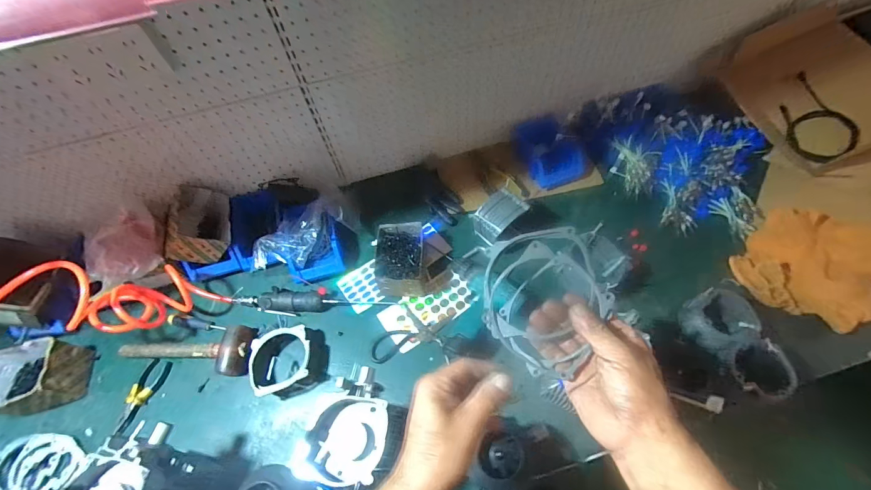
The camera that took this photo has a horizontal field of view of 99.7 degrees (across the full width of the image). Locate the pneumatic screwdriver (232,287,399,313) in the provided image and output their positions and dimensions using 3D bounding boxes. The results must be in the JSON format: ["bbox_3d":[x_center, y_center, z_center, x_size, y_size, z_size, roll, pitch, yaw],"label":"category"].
[{"bbox_3d":[-0.276,0.124,0.816,0.361,0.039,0.055,2,60,4],"label":"pneumatic screwdriver"}]

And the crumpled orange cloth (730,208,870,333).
[{"bbox_3d":[0.798,0.037,0.757,0.252,0.063,0.282,40,69,22],"label":"crumpled orange cloth"}]

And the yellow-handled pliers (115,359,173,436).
[{"bbox_3d":[-0.594,0.308,0.749,0.051,0.027,0.145,9,61,8],"label":"yellow-handled pliers"}]

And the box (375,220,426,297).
[{"bbox_3d":[-0.073,0.043,0.820,0.113,0.089,0.169,-2,60,2],"label":"box"}]

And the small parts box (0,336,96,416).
[{"bbox_3d":[-0.805,0.269,0.741,0.147,0.100,0.126,-9,60,-2],"label":"small parts box"}]

